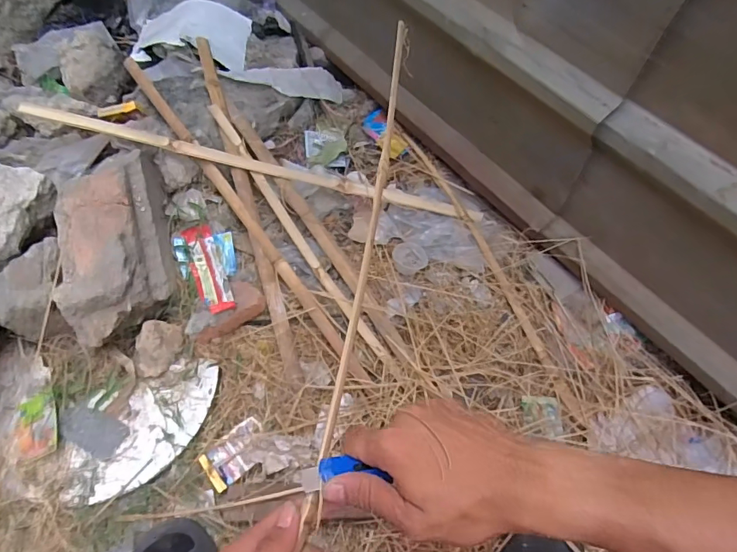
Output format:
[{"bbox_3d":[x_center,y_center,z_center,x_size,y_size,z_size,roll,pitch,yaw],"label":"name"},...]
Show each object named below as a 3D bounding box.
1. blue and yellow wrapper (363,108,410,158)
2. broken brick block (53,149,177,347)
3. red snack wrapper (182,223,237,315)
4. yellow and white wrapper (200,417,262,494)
[{"bbox_3d":[0.037,-0.333,1.080,0.067,0.020,0.150,-20,63,-14],"label":"blue and yellow wrapper"},{"bbox_3d":[-0.443,-0.056,0.803,0.152,0.128,0.338,-13,61,-10],"label":"broken brick block"},{"bbox_3d":[-0.300,-0.014,0.859,0.065,0.036,0.206,-20,63,-14],"label":"red snack wrapper"},{"bbox_3d":[-0.217,0.291,0.749,0.105,0.025,0.068,-36,67,-21],"label":"yellow and white wrapper"}]

